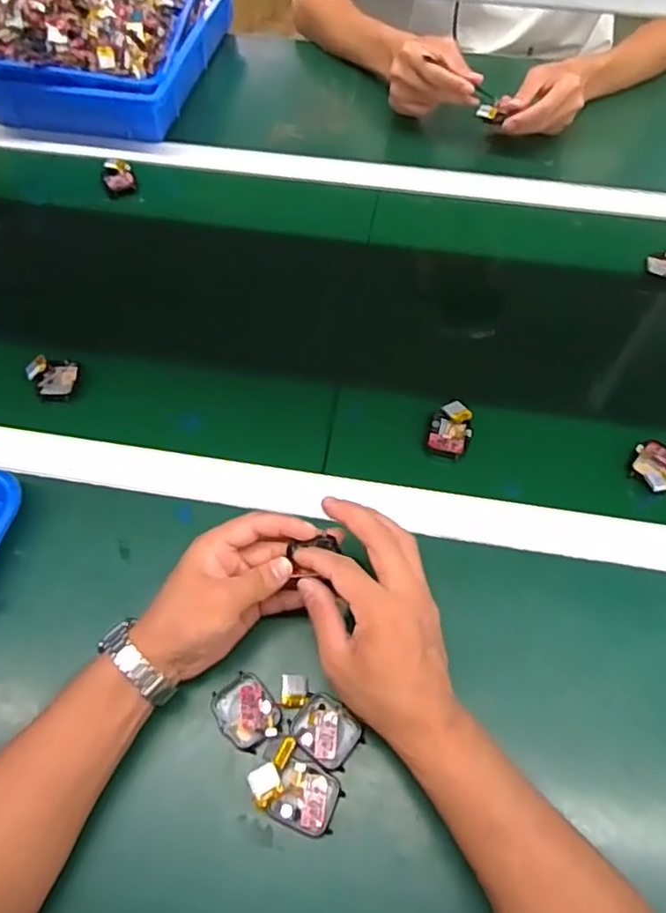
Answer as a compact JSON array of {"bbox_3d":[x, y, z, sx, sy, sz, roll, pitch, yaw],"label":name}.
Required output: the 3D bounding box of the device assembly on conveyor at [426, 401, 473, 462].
[{"bbox_3d":[0.105,-0.025,0.562,0.036,0.015,0.052,20,61,11],"label":"device assembly on conveyor"}]

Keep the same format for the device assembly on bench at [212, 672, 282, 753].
[{"bbox_3d":[-0.061,0.179,0.440,0.037,0.016,0.048,-34,65,-19],"label":"device assembly on bench"}]

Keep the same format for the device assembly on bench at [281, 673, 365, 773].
[{"bbox_3d":[-0.013,0.183,0.438,0.037,0.009,0.069,-40,67,-21],"label":"device assembly on bench"}]

